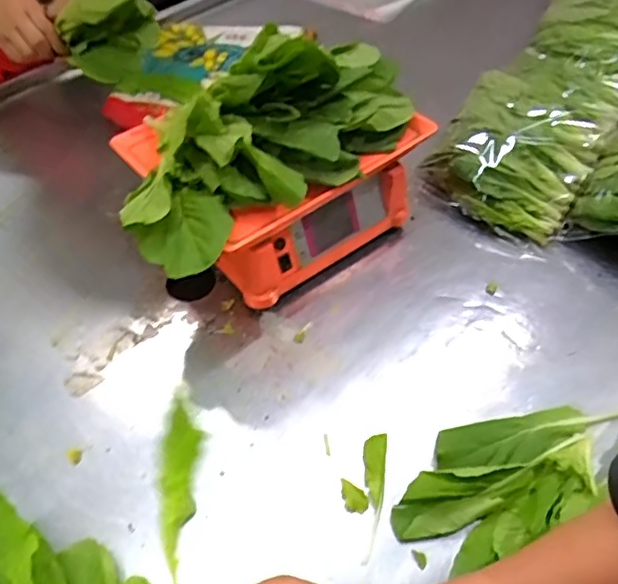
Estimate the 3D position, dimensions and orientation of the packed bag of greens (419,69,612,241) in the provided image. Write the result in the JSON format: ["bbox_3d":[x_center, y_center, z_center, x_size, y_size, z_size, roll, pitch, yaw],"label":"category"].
[{"bbox_3d":[0.259,-0.178,0.740,0.184,0.051,0.189,32,92,17],"label":"packed bag of greens"}]

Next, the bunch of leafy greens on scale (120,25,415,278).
[{"bbox_3d":[-0.029,-0.183,0.609,0.364,0.136,0.192,-26,55,-21],"label":"bunch of leafy greens on scale"}]

